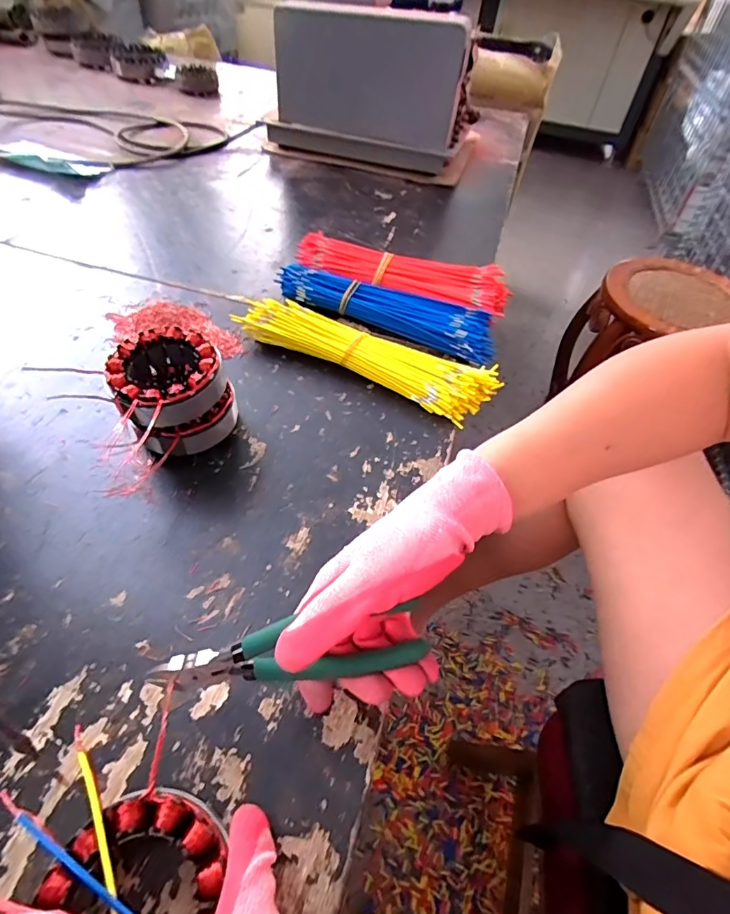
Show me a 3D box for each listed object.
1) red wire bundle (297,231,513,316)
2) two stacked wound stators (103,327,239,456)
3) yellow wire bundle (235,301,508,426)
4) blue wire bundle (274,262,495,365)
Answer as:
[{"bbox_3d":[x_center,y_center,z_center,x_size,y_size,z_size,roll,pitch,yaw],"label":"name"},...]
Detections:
[{"bbox_3d":[0.044,-0.218,0.598,0.259,0.038,0.075,14,50,5],"label":"red wire bundle"},{"bbox_3d":[-0.159,-0.051,0.414,0.089,0.077,0.084,3,50,-4],"label":"two stacked wound stators"},{"bbox_3d":[0.001,-0.106,0.504,0.264,0.031,0.070,22,51,12],"label":"yellow wire bundle"},{"bbox_3d":[0.027,-0.170,0.559,0.247,0.033,0.065,20,51,10],"label":"blue wire bundle"}]

